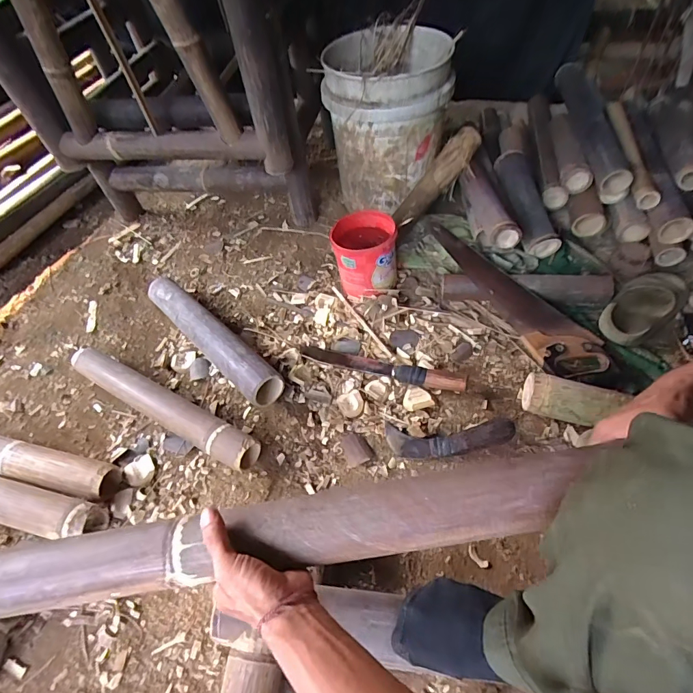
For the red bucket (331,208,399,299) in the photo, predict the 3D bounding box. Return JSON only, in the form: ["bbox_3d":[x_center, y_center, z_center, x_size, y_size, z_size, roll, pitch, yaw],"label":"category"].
[{"bbox_3d":[0.042,-0.202,0.935,0.131,0.148,0.141,-3,51,4],"label":"red bucket"}]

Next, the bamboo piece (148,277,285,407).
[{"bbox_3d":[-0.301,-0.041,0.874,0.079,0.062,0.482,-39,58,-23],"label":"bamboo piece"}]

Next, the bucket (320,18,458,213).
[{"bbox_3d":[0.103,-0.564,1.044,0.281,0.339,0.308,-3,51,4],"label":"bucket"}]

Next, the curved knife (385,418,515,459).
[{"bbox_3d":[0.178,0.158,0.719,0.218,0.041,0.066,1,51,6],"label":"curved knife"}]

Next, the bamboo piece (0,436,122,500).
[{"bbox_3d":[-0.634,0.200,0.756,0.484,0.061,0.068,8,52,12],"label":"bamboo piece"}]

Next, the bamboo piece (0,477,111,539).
[{"bbox_3d":[-0.639,0.254,0.713,0.494,0.062,0.066,8,53,13],"label":"bamboo piece"}]

